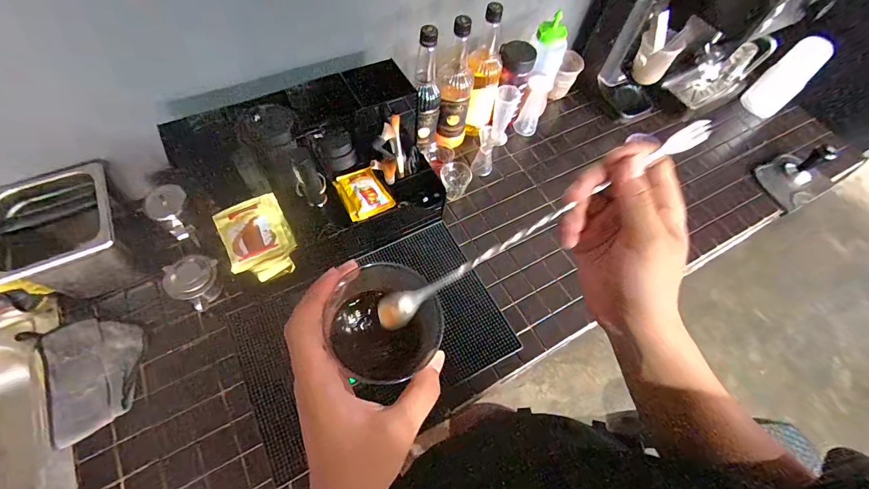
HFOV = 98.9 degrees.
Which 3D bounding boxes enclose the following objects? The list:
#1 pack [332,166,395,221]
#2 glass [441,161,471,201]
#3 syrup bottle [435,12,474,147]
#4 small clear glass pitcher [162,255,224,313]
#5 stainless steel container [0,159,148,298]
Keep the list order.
[{"bbox_3d":[-0.128,-0.094,0.666,0.078,0.016,0.100,-26,66,-17],"label":"pack"},{"bbox_3d":[0.043,-0.129,0.773,0.056,0.075,0.067,36,65,15],"label":"glass"},{"bbox_3d":[0.045,-0.315,0.753,0.071,0.261,0.072,8,61,0],"label":"syrup bottle"},{"bbox_3d":[-0.411,0.063,0.644,0.074,0.064,0.077,2,61,-3],"label":"small clear glass pitcher"},{"bbox_3d":[-0.584,-0.013,0.601,0.160,0.117,0.182,-19,65,-14],"label":"stainless steel container"}]

